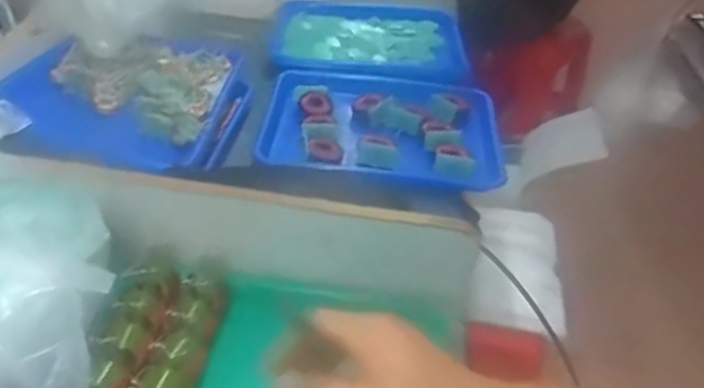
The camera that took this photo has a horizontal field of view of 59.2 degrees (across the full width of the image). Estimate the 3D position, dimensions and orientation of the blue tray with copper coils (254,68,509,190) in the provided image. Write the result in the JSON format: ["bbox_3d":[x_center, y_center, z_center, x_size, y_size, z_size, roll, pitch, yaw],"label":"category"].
[{"bbox_3d":[0.044,-0.093,0.884,0.336,0.035,0.262,7,40,2],"label":"blue tray with copper coils"}]

